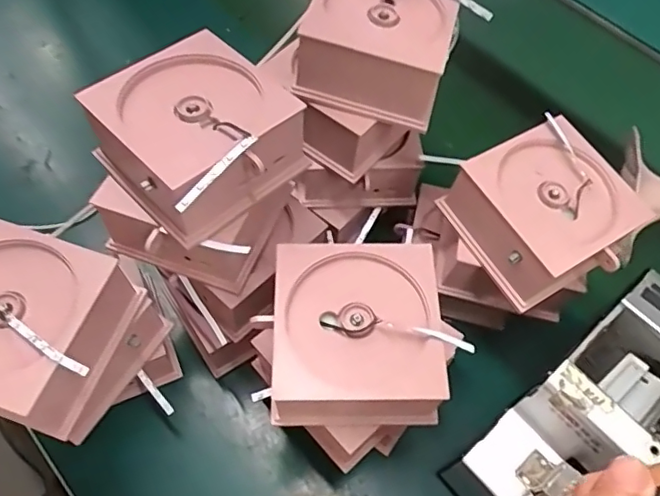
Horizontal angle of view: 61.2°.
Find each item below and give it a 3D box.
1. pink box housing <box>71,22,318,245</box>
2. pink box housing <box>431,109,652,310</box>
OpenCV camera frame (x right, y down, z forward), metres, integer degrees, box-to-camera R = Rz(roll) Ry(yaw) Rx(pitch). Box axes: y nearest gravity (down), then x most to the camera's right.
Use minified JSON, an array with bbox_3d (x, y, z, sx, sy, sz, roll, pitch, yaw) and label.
[{"bbox_3d":[-0.085,-0.073,0.360,0.112,0.063,0.107,-37,69,-22],"label":"pink box housing"},{"bbox_3d":[0.162,-0.026,0.423,0.113,0.055,0.114,-23,64,-17],"label":"pink box housing"}]

